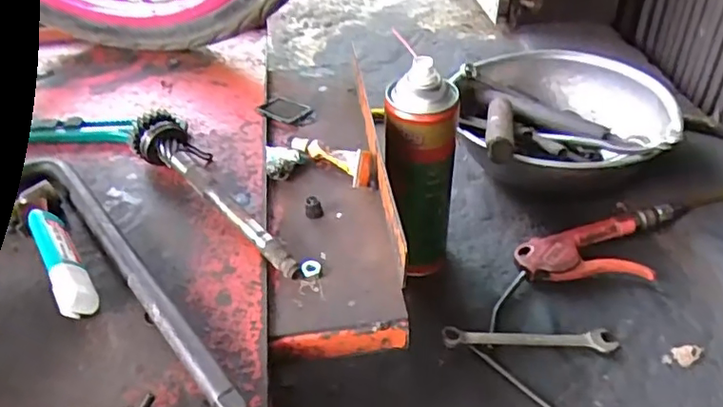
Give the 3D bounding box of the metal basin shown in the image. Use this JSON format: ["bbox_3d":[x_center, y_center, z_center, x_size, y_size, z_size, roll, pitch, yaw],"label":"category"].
[{"bbox_3d":[0.241,-0.099,0.726,0.237,0.083,0.248,-1,40,1],"label":"metal basin"}]

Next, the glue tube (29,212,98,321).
[{"bbox_3d":[-0.200,0.038,0.397,0.022,0.024,0.099,-24,45,-24],"label":"glue tube"}]

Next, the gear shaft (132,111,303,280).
[{"bbox_3d":[-0.101,-0.015,0.442,0.193,0.042,0.044,30,49,32],"label":"gear shaft"}]

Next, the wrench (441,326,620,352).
[{"bbox_3d":[0.154,0.122,0.544,0.158,0.013,0.022,0,40,1],"label":"wrench"}]

